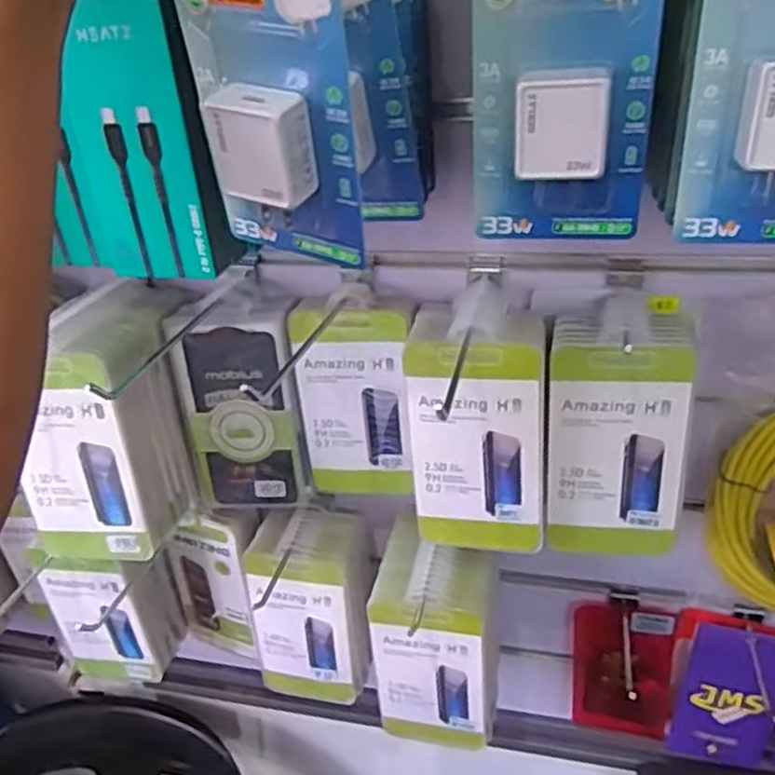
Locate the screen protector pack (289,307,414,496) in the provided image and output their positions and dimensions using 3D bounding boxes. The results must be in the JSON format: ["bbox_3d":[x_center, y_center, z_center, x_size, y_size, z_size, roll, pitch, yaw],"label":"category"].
[{"bbox_3d":[-0.025,0.018,0.569,0.082,0.169,0.017,0,31,8],"label":"screen protector pack"}]

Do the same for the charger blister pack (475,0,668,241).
[{"bbox_3d":[0.083,-0.137,0.341,0.083,0.144,0.026,2,32,11],"label":"charger blister pack"}]

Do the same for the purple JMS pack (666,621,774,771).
[{"bbox_3d":[0.310,0.285,0.656,0.087,0.171,0.025,6,33,18],"label":"purple JMS pack"}]

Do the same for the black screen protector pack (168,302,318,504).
[{"bbox_3d":[-0.114,0.015,0.575,0.090,0.173,0.026,-2,31,5],"label":"black screen protector pack"}]

